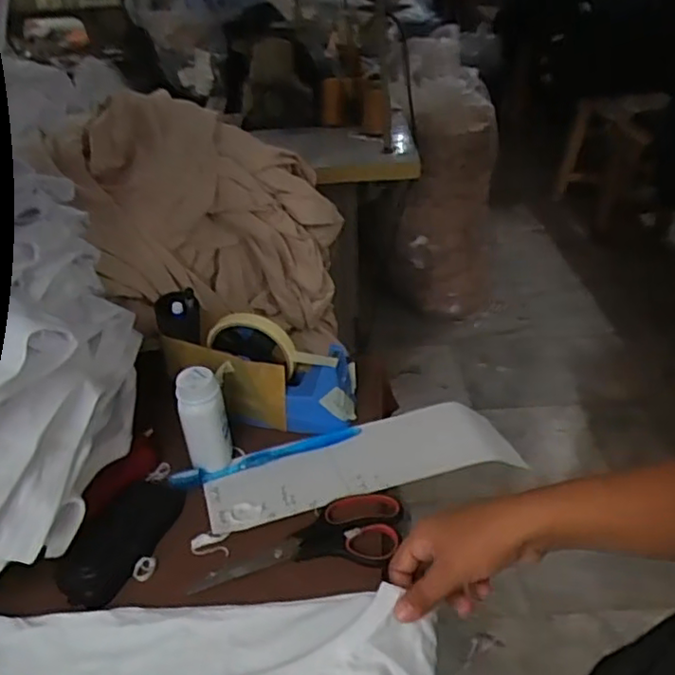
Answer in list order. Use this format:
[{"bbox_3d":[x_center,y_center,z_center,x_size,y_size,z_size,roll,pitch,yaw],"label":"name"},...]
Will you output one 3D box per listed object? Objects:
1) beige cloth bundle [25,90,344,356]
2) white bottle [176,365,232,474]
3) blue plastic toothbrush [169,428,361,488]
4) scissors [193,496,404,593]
[{"bbox_3d":[-0.132,-0.126,0.715,0.371,0.255,0.084,7,-7,-37],"label":"beige cloth bundle"},{"bbox_3d":[-0.118,0.075,0.551,0.038,0.100,0.030,-14,40,-13],"label":"white bottle"},{"bbox_3d":[-0.065,0.105,0.577,0.178,0.016,0.017,-16,40,-16],"label":"blue plastic toothbrush"},{"bbox_3d":[-0.029,0.165,0.505,0.170,0.007,0.067,-9,39,-8],"label":"scissors"}]

